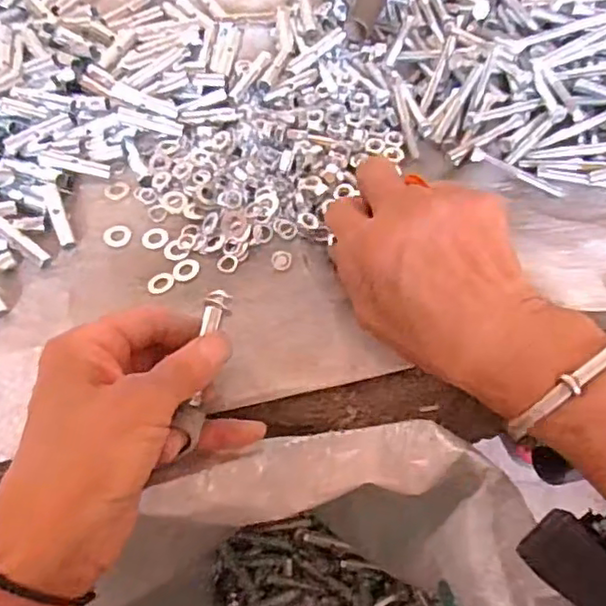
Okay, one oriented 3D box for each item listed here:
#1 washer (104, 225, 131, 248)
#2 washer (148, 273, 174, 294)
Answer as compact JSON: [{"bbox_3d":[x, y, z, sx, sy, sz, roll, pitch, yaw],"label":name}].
[{"bbox_3d":[-0.112,-0.041,0.372,0.016,0.004,0.016,-2,61,3],"label":"washer"},{"bbox_3d":[-0.081,-0.011,0.351,0.014,0.004,0.015,1,59,-1],"label":"washer"}]

